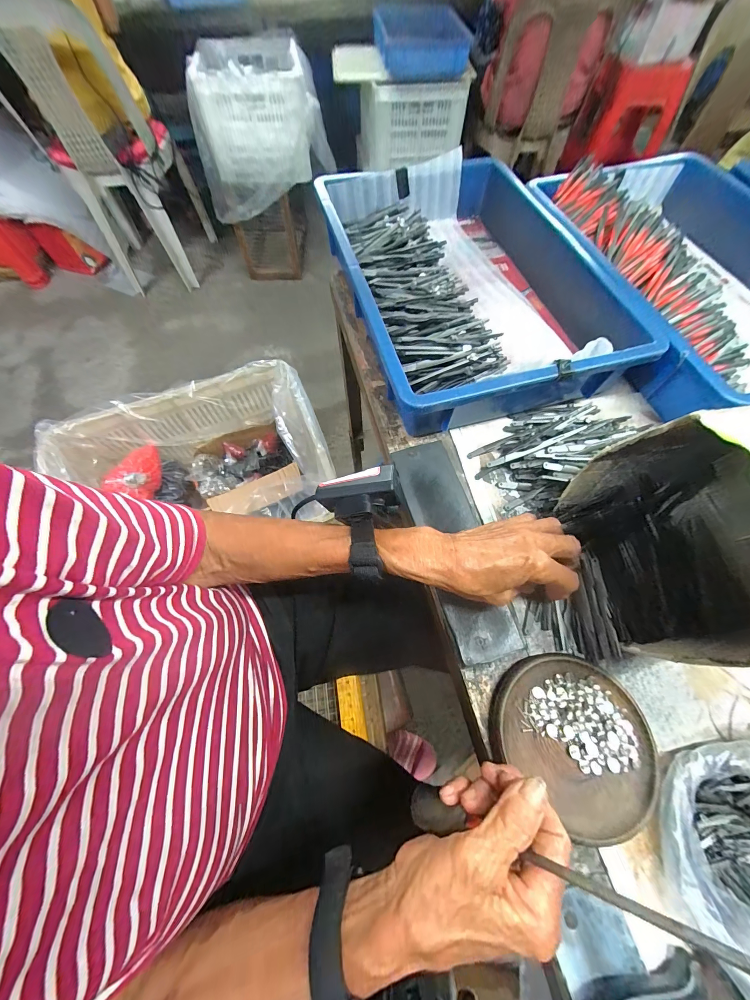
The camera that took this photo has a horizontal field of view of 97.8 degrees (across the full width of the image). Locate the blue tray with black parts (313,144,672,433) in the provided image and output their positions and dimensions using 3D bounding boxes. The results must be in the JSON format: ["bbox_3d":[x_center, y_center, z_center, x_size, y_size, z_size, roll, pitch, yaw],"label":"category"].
[{"bbox_3d":[0.118,-0.285,0.427,0.299,0.078,0.416,-13,66,-6],"label":"blue tray with black parts"}]

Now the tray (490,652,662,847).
[{"bbox_3d":[0.152,0.178,0.251,0.113,0.012,0.101,41,72,16],"label":"tray"}]

